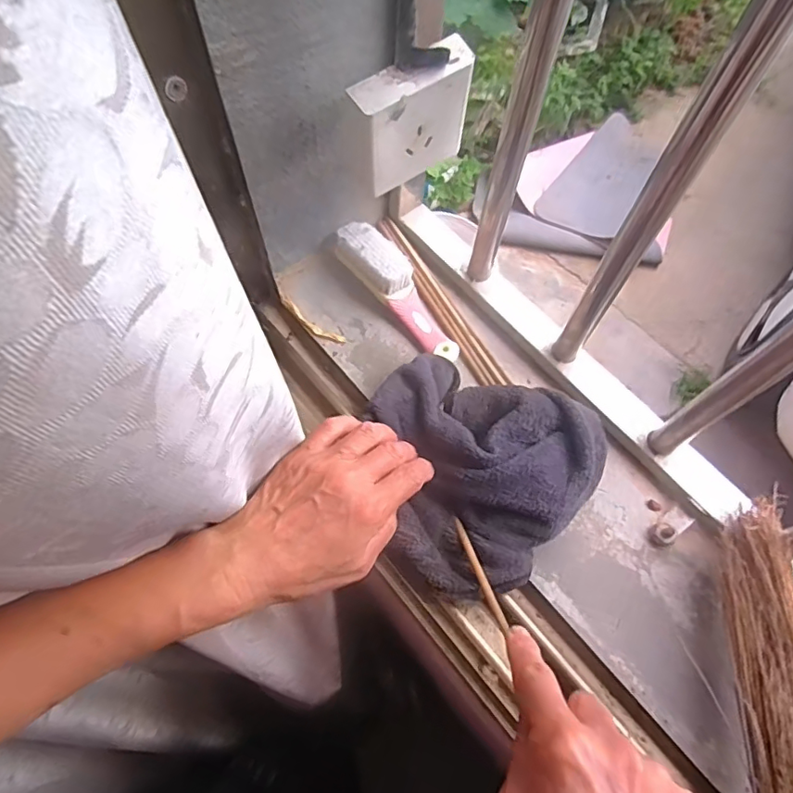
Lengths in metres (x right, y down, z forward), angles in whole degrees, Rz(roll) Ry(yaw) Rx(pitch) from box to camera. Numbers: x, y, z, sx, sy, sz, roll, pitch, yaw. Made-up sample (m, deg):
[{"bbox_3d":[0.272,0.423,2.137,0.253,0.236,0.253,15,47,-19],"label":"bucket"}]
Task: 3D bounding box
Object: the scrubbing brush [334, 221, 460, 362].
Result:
[{"bbox_3d":[0.003,-0.098,0.497,0.046,0.039,0.160,-36,72,-16],"label":"scrubbing brush"}]

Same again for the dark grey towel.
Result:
[{"bbox_3d":[0.054,0.053,0.399,0.170,0.049,0.165,26,68,9],"label":"dark grey towel"}]

